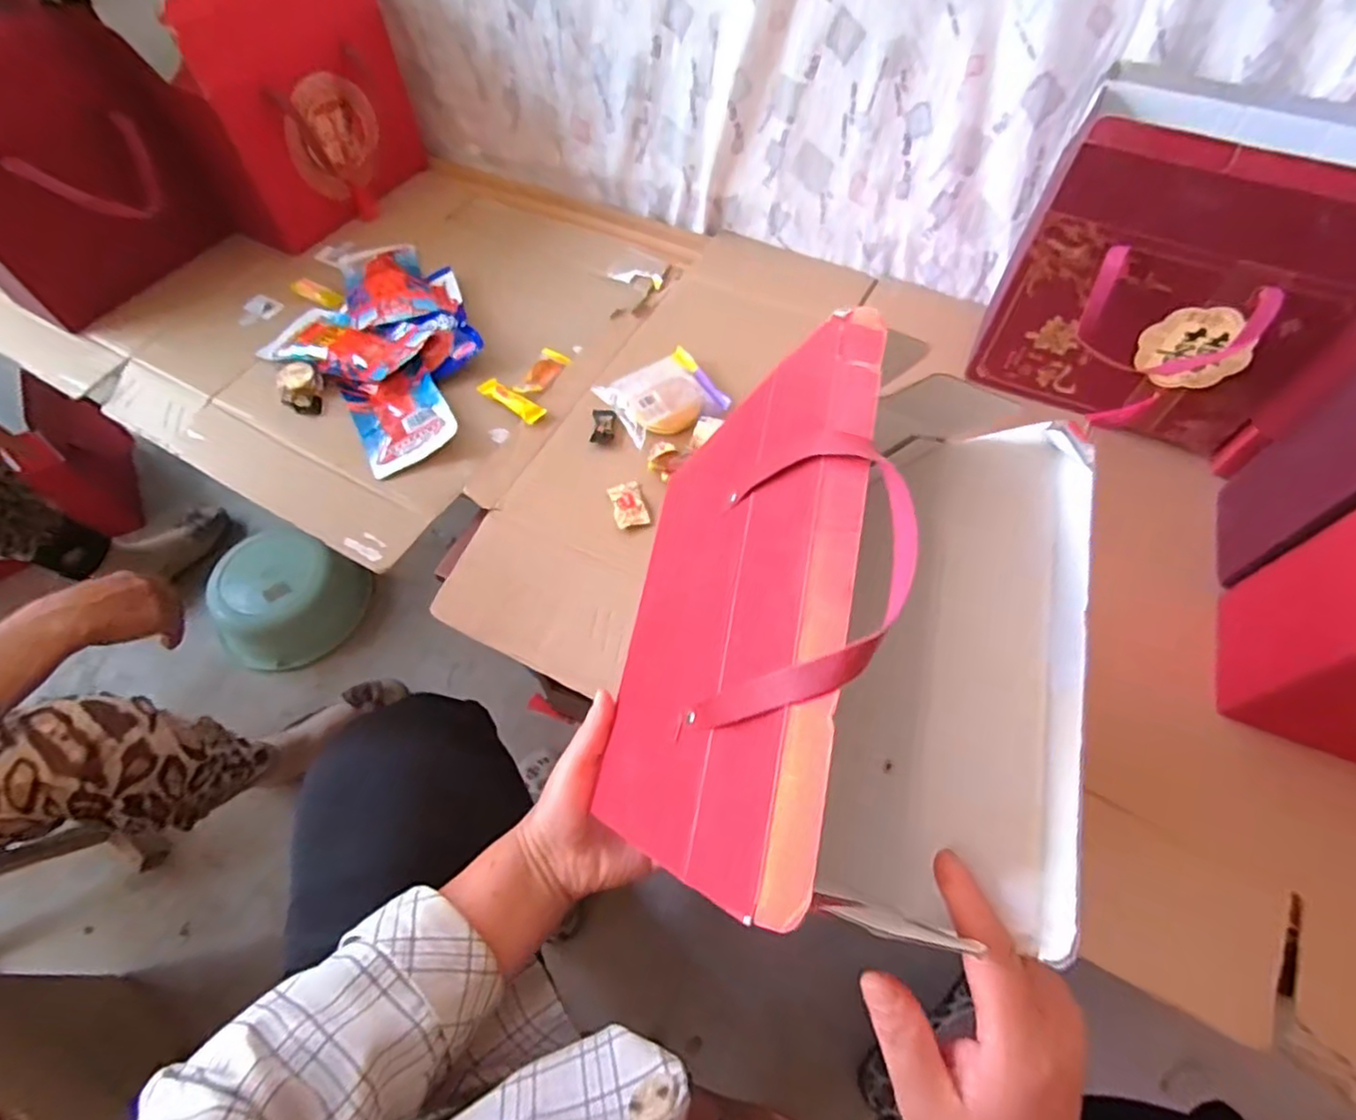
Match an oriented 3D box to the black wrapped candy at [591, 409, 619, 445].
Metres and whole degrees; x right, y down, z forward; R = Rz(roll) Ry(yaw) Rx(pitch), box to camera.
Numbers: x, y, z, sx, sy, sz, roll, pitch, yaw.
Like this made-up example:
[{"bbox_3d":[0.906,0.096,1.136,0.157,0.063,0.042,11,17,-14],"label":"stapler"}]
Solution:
[{"bbox_3d":[-0.079,-0.144,0.698,0.027,0.015,0.041,3,57,1],"label":"black wrapped candy"}]

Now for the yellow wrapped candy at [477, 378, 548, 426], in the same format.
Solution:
[{"bbox_3d":[-0.181,-0.173,0.713,0.081,0.007,0.025,32,62,18],"label":"yellow wrapped candy"}]

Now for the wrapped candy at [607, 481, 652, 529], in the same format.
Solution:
[{"bbox_3d":[-0.049,-0.055,0.647,0.031,0.009,0.056,-13,58,-8],"label":"wrapped candy"}]

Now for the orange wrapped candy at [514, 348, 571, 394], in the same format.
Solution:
[{"bbox_3d":[-0.152,-0.211,0.735,0.032,0.009,0.071,23,60,14],"label":"orange wrapped candy"}]

